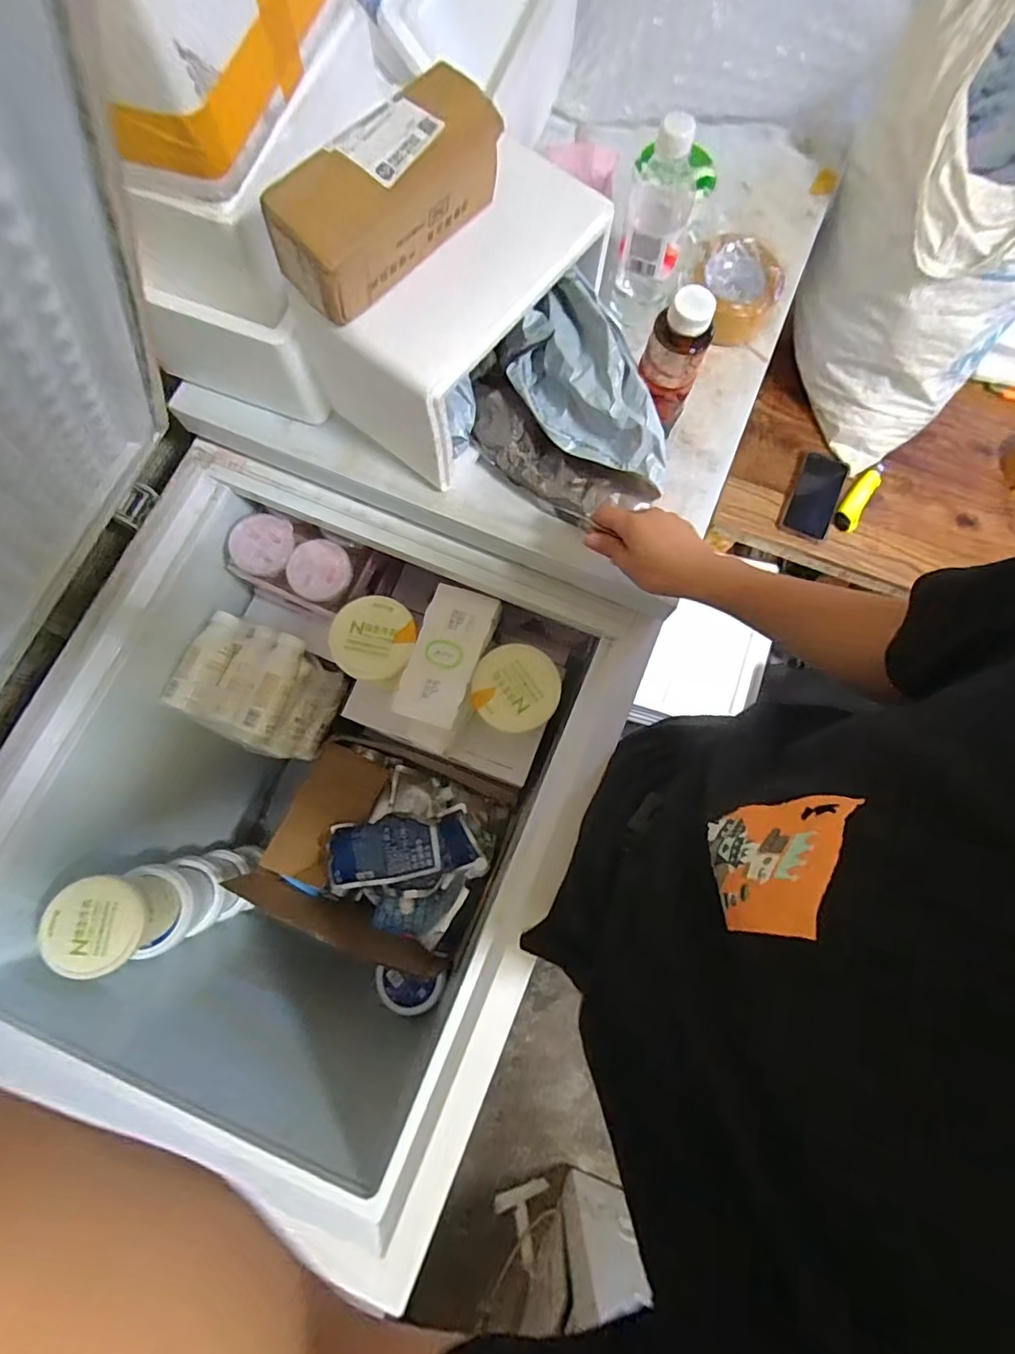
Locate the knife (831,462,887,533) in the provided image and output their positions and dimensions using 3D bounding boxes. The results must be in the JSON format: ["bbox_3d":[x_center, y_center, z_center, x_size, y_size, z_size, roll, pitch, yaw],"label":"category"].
[{"bbox_3d":[0.616,-0.314,0.956,0.040,0.015,0.151,34,80,6],"label":"knife"}]

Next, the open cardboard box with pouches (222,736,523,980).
[{"bbox_3d":[-0.222,0.294,0.968,0.372,0.191,0.296,23,79,4],"label":"open cardboard box with pouches"}]

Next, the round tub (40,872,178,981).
[{"bbox_3d":[-0.525,0.324,0.734,0.104,0.128,0.110,0,78,-1],"label":"round tub"}]

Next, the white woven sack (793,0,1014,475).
[{"bbox_3d":[0.639,-0.647,0.754,0.328,0.580,0.347,43,81,8],"label":"white woven sack"}]

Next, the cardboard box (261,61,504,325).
[{"bbox_3d":[-0.099,-0.410,0.465,0.205,0.078,0.076,-42,81,-9],"label":"cardboard box"}]

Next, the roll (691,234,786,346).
[{"bbox_3d":[0.282,-0.474,0.679,0.110,0.068,0.100,0,78,-1],"label":"roll"}]

